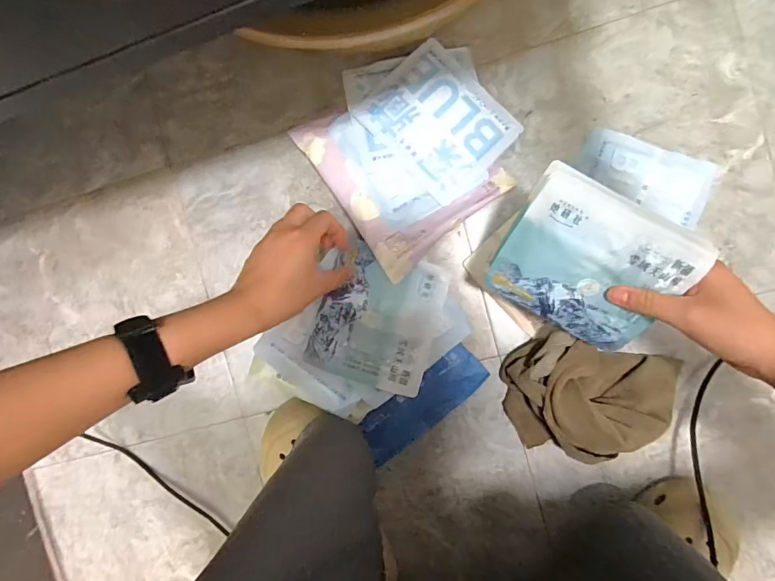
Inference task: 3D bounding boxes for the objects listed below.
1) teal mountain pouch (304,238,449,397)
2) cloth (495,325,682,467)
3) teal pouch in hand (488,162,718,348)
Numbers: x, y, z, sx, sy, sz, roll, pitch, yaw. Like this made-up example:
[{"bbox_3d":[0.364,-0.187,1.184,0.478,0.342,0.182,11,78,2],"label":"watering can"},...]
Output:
[{"bbox_3d":[-0.007,0.026,0.438,0.114,0.010,0.127,21,81,-4],"label":"teal mountain pouch"},{"bbox_3d":[0.201,0.108,0.439,0.167,0.059,0.125,9,94,6],"label":"cloth"},{"bbox_3d":[0.160,-0.019,0.358,0.131,0.014,0.120,29,128,5],"label":"teal pouch in hand"}]

